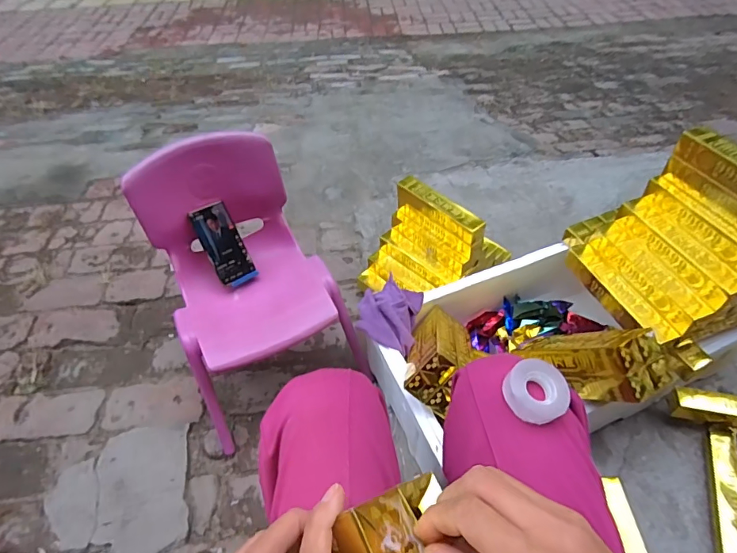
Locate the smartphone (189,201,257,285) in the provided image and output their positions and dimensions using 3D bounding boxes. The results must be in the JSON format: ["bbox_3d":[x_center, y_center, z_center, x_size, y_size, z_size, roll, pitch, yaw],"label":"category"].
[{"bbox_3d":[-0.290,-0.068,0.892,0.072,0.156,0.011,-28,9,-23],"label":"smartphone"}]

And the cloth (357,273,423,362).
[{"bbox_3d":[0.044,0.070,0.875,0.127,0.048,0.137,19,49,19],"label":"cloth"}]

